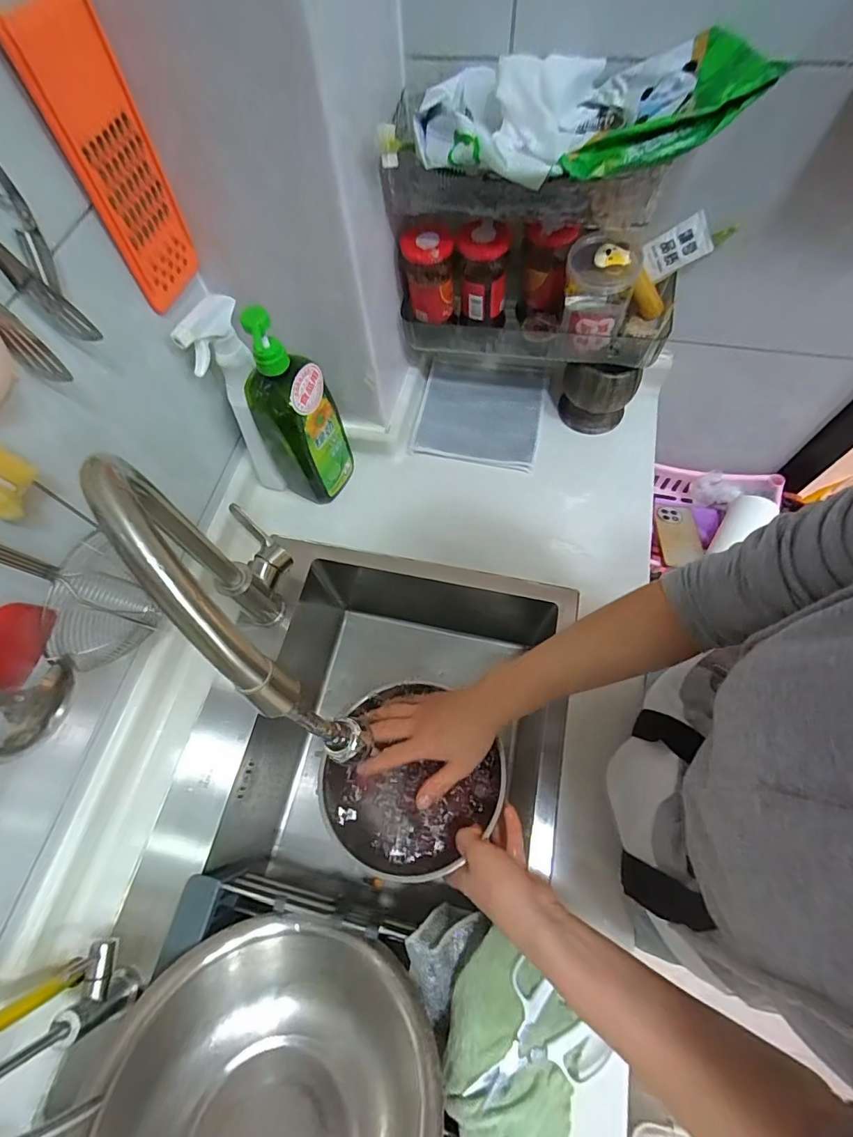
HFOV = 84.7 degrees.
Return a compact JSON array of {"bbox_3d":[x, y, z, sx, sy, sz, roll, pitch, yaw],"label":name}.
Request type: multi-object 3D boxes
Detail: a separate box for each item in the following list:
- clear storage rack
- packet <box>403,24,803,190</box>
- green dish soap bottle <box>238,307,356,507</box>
[{"bbox_3d":[0.141,-0.370,0.565,0.354,0.227,0.136,8,66,7],"label":"clear storage rack"},{"bbox_3d":[0.137,-0.425,0.426,0.291,0.057,0.132,4,66,5],"label":"packet"},{"bbox_3d":[-0.166,-0.198,0.596,0.078,0.268,0.091,29,70,15],"label":"green dish soap bottle"}]

